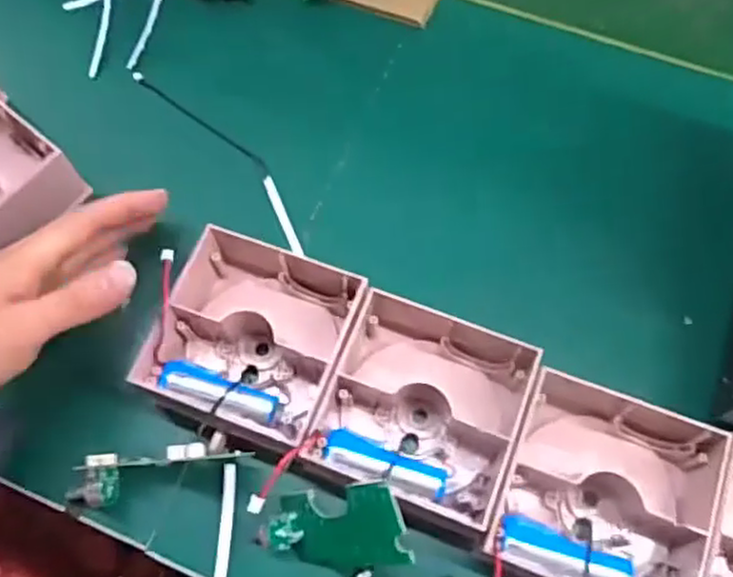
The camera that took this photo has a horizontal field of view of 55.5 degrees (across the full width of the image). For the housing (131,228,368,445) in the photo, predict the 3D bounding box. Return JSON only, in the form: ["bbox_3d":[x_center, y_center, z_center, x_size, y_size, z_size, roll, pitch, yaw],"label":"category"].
[{"bbox_3d":[-0.065,0.025,0.404,0.112,0.053,0.111,19,68,8],"label":"housing"}]

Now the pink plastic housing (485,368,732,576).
[{"bbox_3d":[0.125,0.103,0.368,0.106,0.041,0.114,19,68,8],"label":"pink plastic housing"}]

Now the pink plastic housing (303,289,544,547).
[{"bbox_3d":[0.032,0.064,0.385,0.103,0.047,0.115,21,68,9],"label":"pink plastic housing"}]

